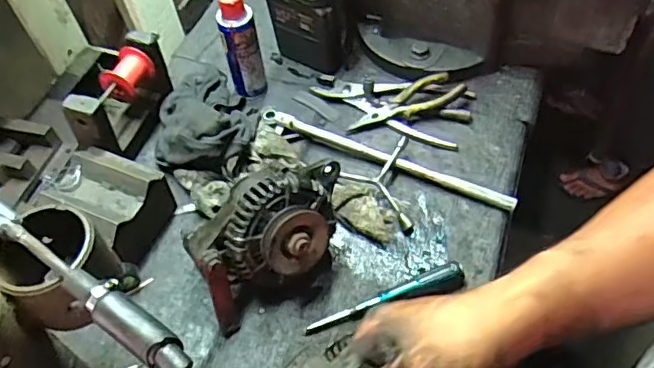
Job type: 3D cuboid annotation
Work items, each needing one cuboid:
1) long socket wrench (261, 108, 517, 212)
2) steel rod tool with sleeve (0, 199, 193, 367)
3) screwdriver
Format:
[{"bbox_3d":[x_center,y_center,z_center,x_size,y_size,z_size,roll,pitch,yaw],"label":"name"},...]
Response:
[{"bbox_3d":[0.073,-0.038,0.800,0.378,0.029,0.026,21,59,19],"label":"long socket wrench"},{"bbox_3d":[-0.214,0.067,0.464,0.275,0.029,0.028,29,62,24],"label":"steel rod tool with sleeve"},{"bbox_3d":[0.073,0.140,0.681,0.199,0.021,0.025,-21,55,-10],"label":"screwdriver"}]

